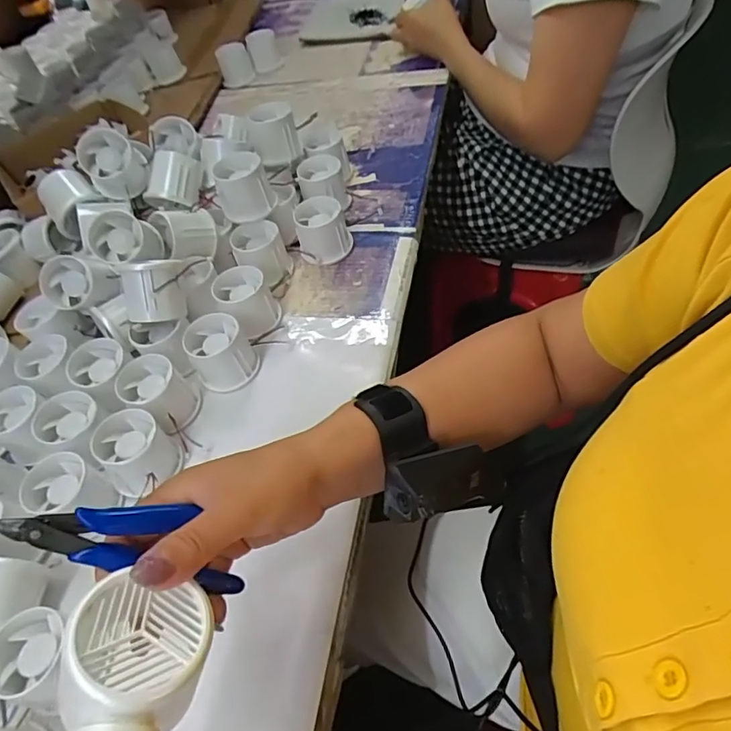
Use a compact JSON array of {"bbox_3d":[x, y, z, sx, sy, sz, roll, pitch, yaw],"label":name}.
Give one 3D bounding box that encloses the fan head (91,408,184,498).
[{"bbox_3d":[-0.188,0.070,0.428,0.056,0.044,0.056,-6,52,8],"label":"fan head"}]

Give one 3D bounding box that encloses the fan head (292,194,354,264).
[{"bbox_3d":[-0.046,-0.146,0.566,0.056,0.053,0.050,-14,51,2],"label":"fan head"}]

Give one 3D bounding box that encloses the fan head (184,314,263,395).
[{"bbox_3d":[-0.132,-0.010,0.481,0.056,0.052,0.053,-6,52,8],"label":"fan head"}]

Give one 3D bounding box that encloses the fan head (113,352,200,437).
[{"bbox_3d":[-0.182,0.026,0.467,0.057,0.051,0.056,-34,53,-14],"label":"fan head"}]

